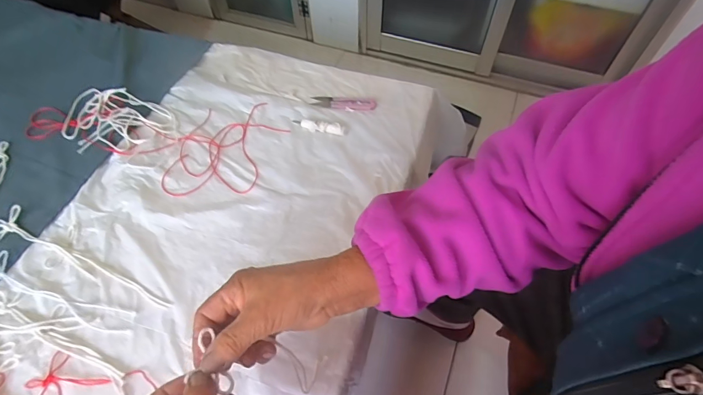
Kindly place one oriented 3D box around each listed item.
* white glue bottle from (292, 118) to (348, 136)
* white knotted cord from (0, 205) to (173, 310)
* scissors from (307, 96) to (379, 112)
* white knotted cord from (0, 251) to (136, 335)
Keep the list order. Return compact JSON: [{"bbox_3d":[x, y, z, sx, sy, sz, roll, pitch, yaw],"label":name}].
[{"bbox_3d":[-0.048,-0.105,0.553,0.083,0.013,0.019,13,58,10],"label":"white glue bottle"},{"bbox_3d":[-0.329,0.079,0.442,0.273,0.007,0.045,23,60,16],"label":"white knotted cord"},{"bbox_3d":[-0.012,-0.149,0.588,0.101,0.006,0.029,7,57,6],"label":"scissors"},{"bbox_3d":[-0.332,0.113,0.414,0.202,0.004,0.047,18,59,13],"label":"white knotted cord"}]

